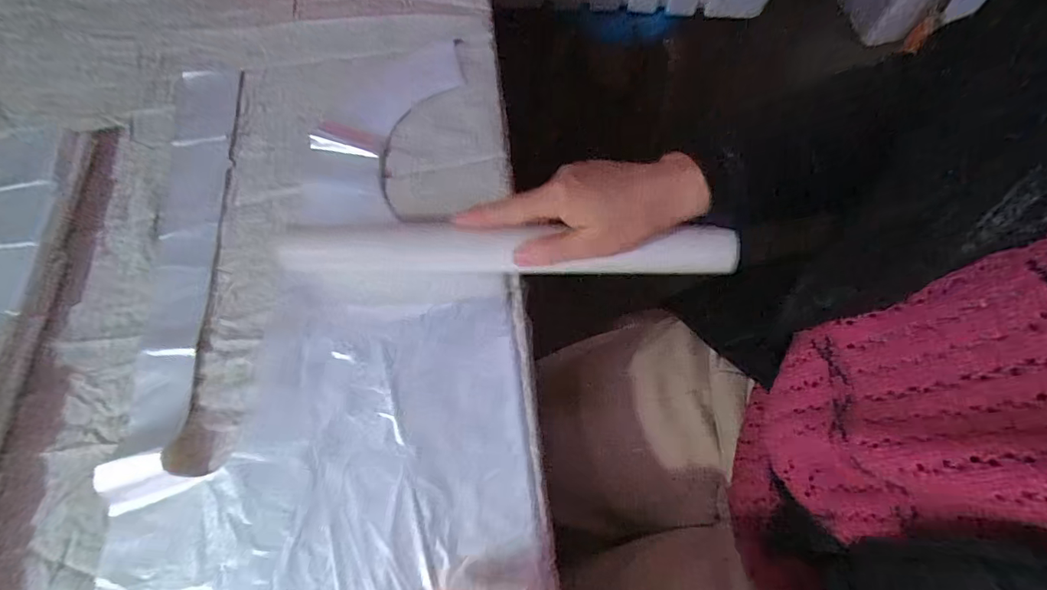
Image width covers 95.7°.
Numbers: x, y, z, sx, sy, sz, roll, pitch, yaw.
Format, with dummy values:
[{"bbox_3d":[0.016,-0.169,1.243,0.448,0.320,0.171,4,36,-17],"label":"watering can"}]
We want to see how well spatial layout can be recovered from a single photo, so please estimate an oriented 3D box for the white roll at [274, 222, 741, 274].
[{"bbox_3d":[-0.017,-0.037,0.374,0.360,0.037,0.032,2,67,4],"label":"white roll"}]

